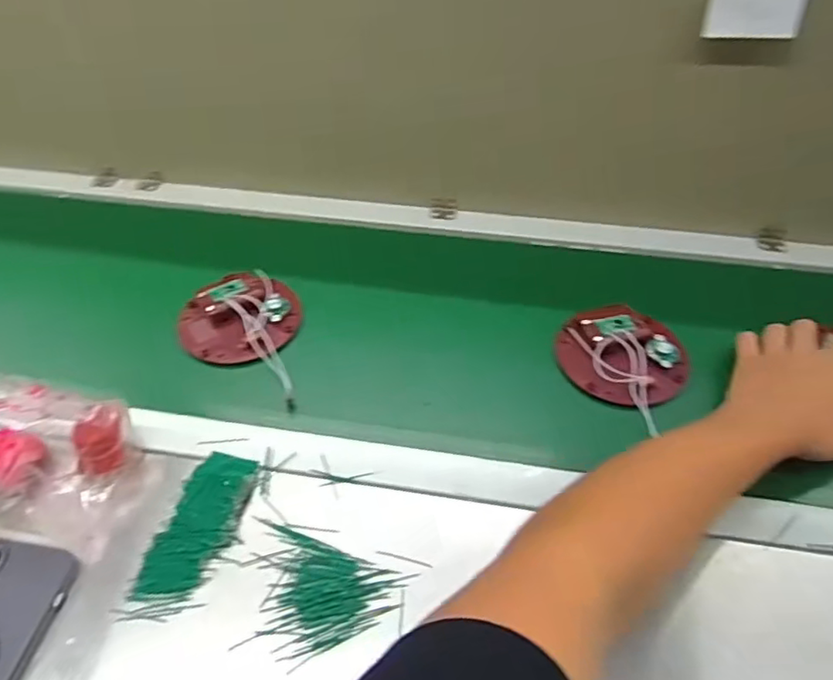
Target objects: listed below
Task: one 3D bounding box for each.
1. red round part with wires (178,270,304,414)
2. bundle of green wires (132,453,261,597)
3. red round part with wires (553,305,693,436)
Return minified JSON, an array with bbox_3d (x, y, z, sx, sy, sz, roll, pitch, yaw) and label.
[{"bbox_3d":[-0.179,-0.008,0.612,0.122,0.029,0.164,-3,48,-1],"label":"red round part with wires"},{"bbox_3d":[-0.171,0.145,0.487,0.051,0.012,0.121,13,49,12],"label":"bundle of green wires"},{"bbox_3d":[0.199,0.009,0.592,0.123,0.028,0.122,-1,48,1],"label":"red round part with wires"}]

